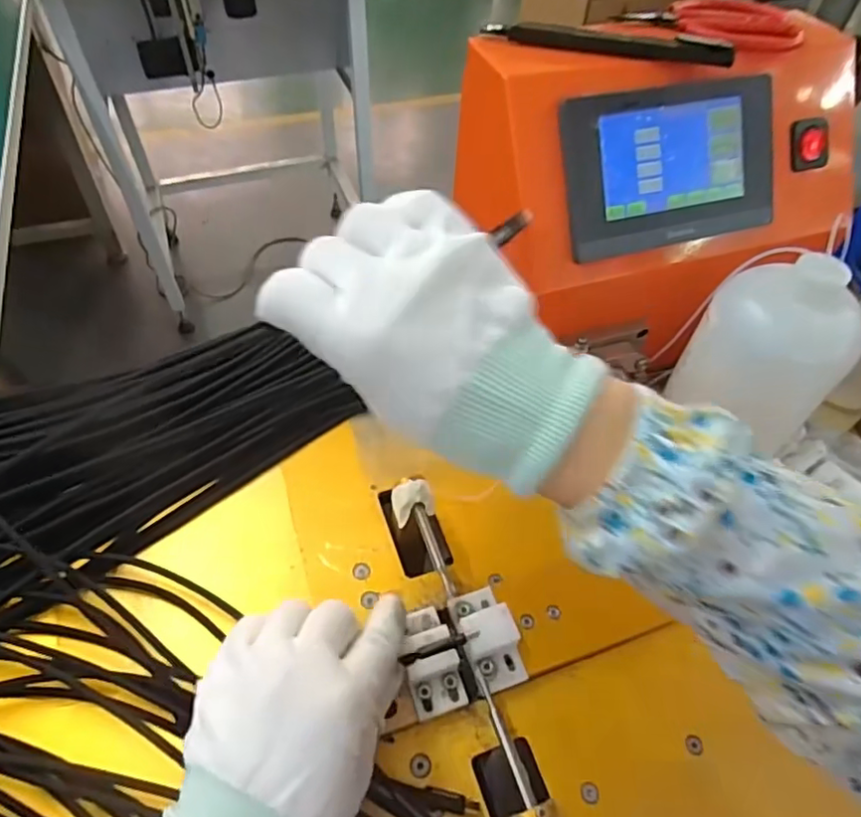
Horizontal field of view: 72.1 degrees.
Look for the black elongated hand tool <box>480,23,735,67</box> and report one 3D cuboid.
[{"bbox_3d":[0.098,-0.204,0.328,0.133,0.011,0.012,9,53,4],"label":"black elongated hand tool"}]

